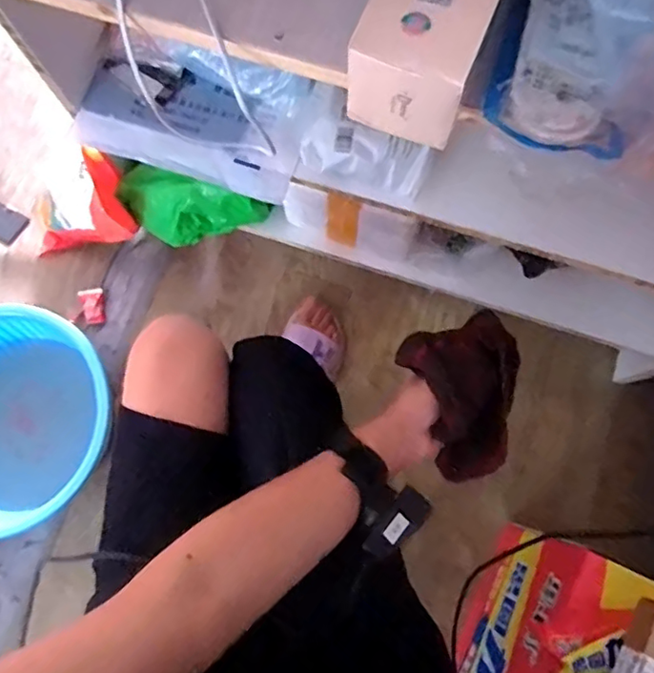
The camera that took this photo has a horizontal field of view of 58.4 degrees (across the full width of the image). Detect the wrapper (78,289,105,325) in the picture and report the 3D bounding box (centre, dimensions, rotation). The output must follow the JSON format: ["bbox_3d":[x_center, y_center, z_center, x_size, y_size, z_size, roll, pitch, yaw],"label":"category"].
[{"bbox_3d":[-0.415,-0.054,1.043,0.038,0.022,0.059,-14,76,-2],"label":"wrapper"}]

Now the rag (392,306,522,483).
[{"bbox_3d":[0.144,0.055,0.565,0.111,0.056,0.141,-24,77,-4],"label":"rag"}]

